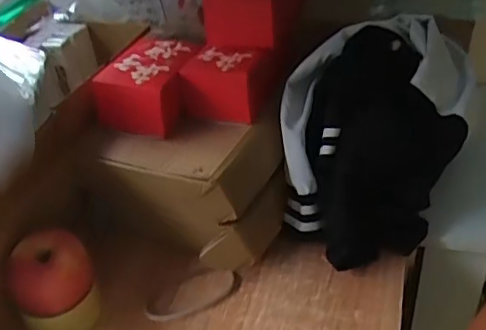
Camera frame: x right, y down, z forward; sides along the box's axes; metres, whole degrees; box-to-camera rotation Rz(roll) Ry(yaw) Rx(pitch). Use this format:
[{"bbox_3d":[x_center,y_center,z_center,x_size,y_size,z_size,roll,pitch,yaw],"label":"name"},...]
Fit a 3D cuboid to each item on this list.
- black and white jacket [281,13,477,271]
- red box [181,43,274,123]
[{"bbox_3d":[0.161,-0.038,0.698,0.199,0.207,0.278,16,42,27],"label":"black and white jacket"},{"bbox_3d":[-0.017,-0.101,0.691,0.099,0.069,0.080,10,39,19],"label":"red box"}]

